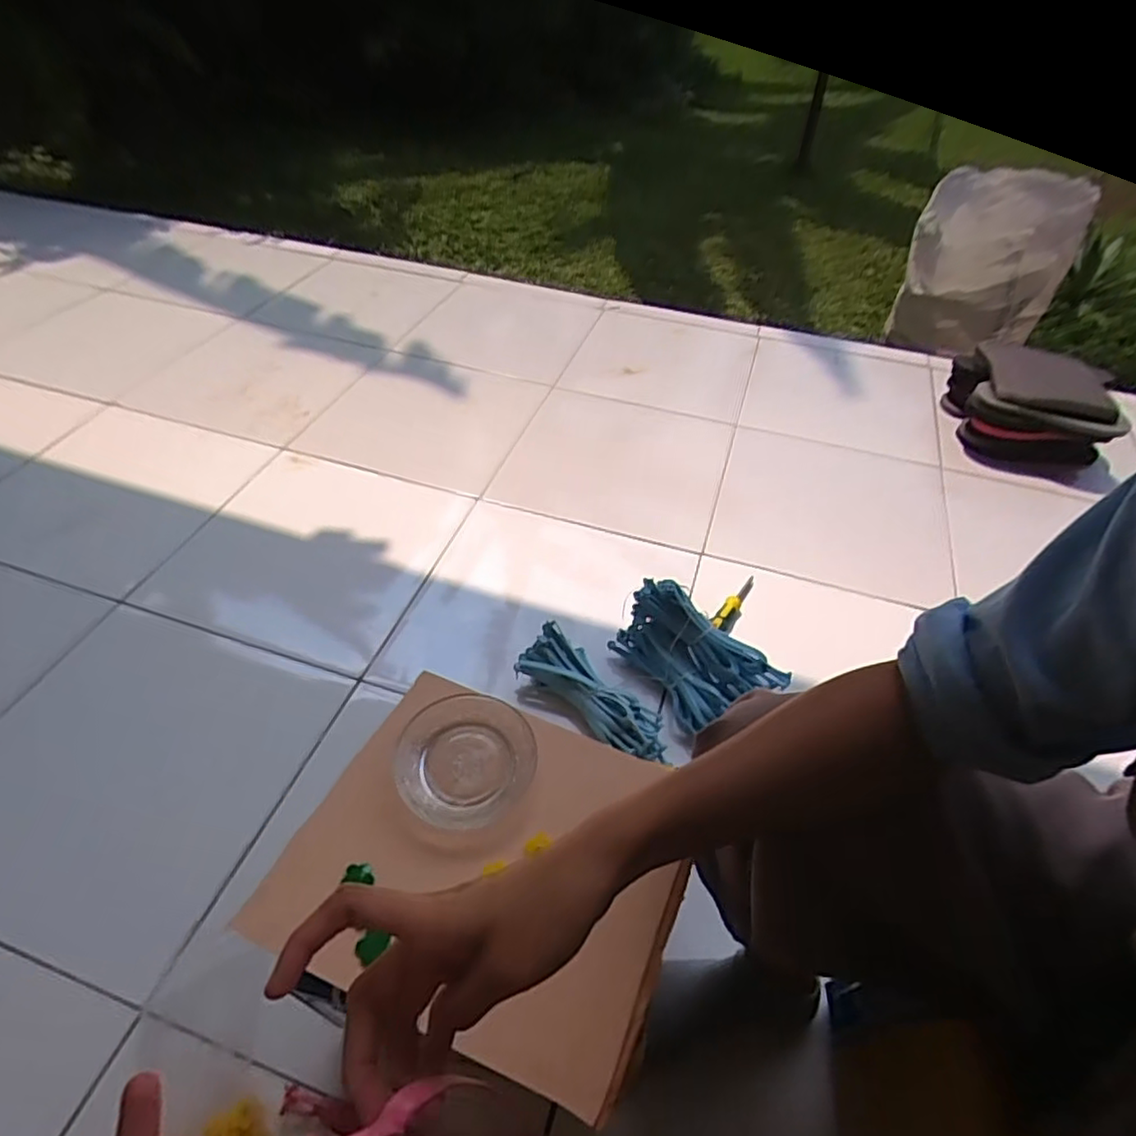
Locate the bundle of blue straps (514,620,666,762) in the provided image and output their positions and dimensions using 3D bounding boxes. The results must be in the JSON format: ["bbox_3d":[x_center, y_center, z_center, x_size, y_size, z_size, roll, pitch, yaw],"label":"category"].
[{"bbox_3d":[0.038,0.155,0.821,0.214,0.047,0.085,33,55,25],"label":"bundle of blue straps"}]

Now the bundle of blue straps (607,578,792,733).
[{"bbox_3d":[0.164,0.116,0.845,0.210,0.103,0.114,35,56,26],"label":"bundle of blue straps"}]

